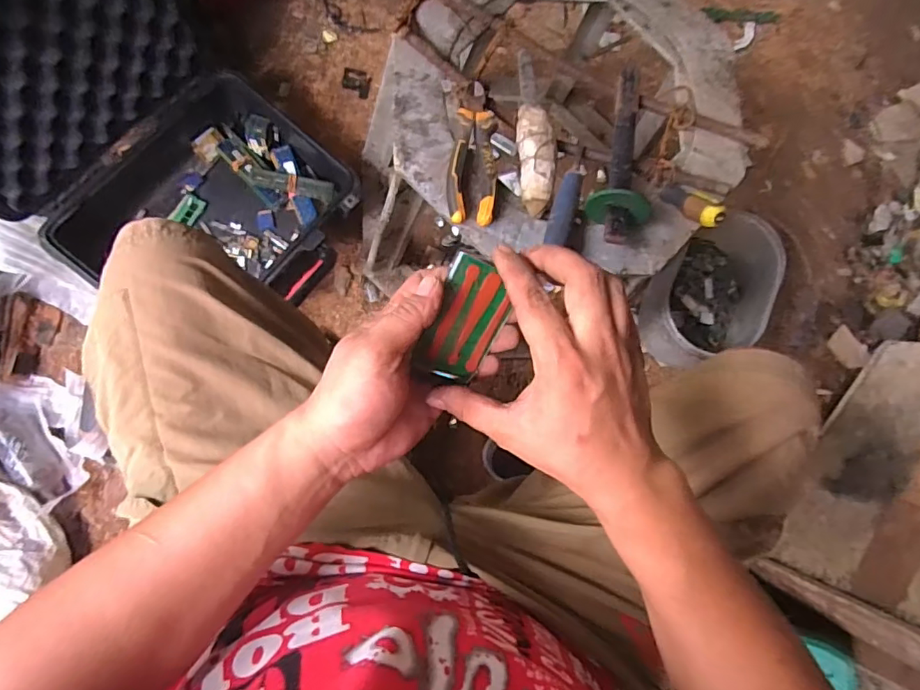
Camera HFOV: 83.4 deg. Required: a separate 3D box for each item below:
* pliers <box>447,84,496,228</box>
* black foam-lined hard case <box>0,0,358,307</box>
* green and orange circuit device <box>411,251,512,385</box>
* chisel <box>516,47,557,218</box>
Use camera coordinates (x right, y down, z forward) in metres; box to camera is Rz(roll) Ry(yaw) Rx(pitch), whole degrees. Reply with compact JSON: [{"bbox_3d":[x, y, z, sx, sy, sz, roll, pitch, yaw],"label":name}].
[{"bbox_3d":[0.015,-0.200,0.533,0.049,0.019,0.153,5,83,-5],"label":"pliers"},{"bbox_3d":[-0.362,-0.229,0.643,0.369,0.382,0.356,41,81,1],"label":"black foam-lined hard case"},{"bbox_3d":[0.004,-0.013,0.319,0.046,0.005,0.079,14,108,-29],"label":"green and orange circuit device"},{"bbox_3d":[0.082,-0.234,0.560,0.039,0.033,0.199,2,83,-5],"label":"chisel"}]

